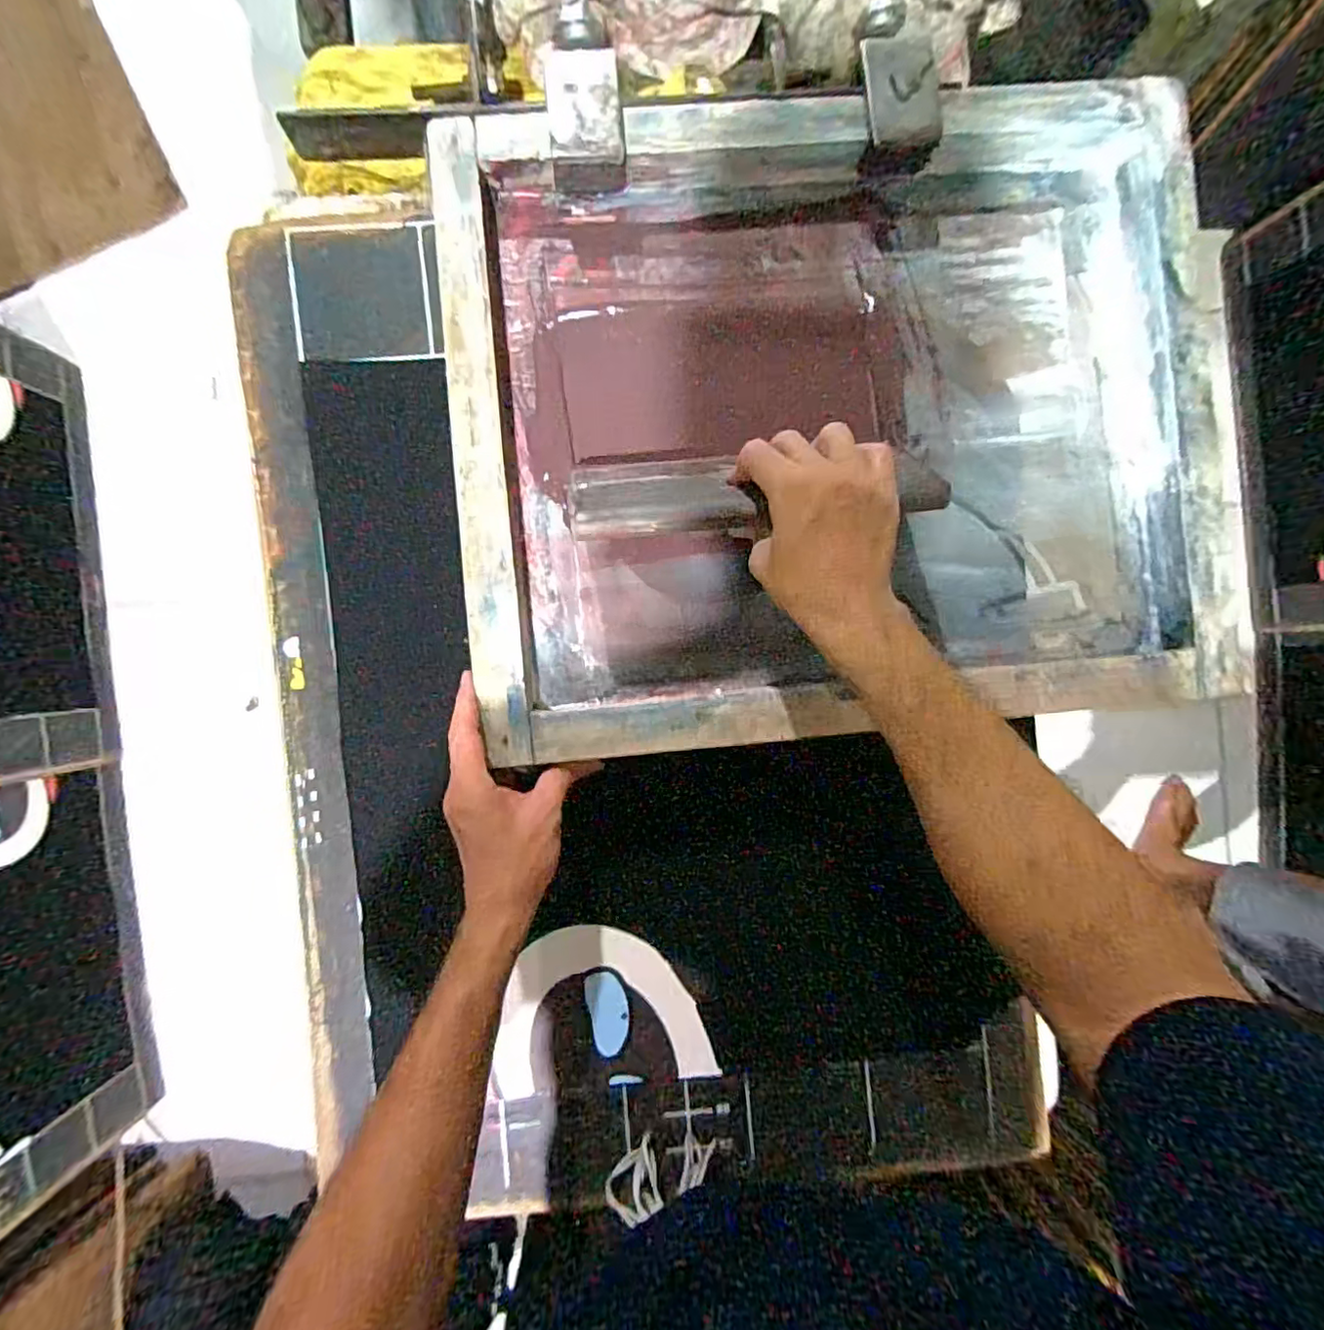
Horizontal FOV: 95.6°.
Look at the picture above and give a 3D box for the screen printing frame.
[{"bbox_3d":[0.133,-0.185,0.454,0.564,0.059,0.460,-6,91,-1],"label":"screen printing frame"}]

